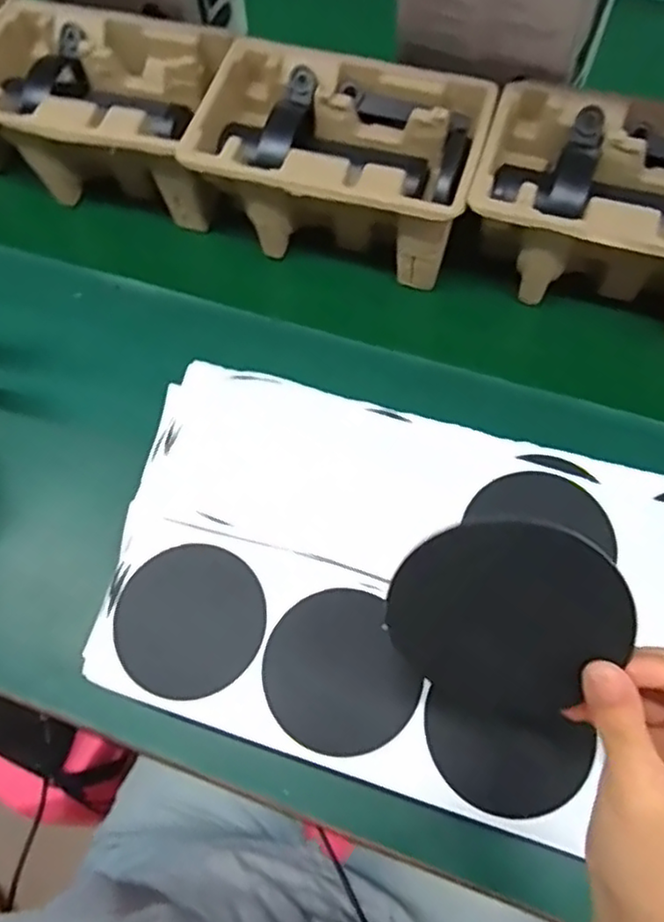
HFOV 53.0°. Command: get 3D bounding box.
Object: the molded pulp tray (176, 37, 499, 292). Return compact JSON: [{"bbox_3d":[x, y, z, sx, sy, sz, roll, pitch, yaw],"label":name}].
[{"bbox_3d":[0.006,-0.252,0.562,0.220,0.101,0.138,15,71,4],"label":"molded pulp tray"}]

